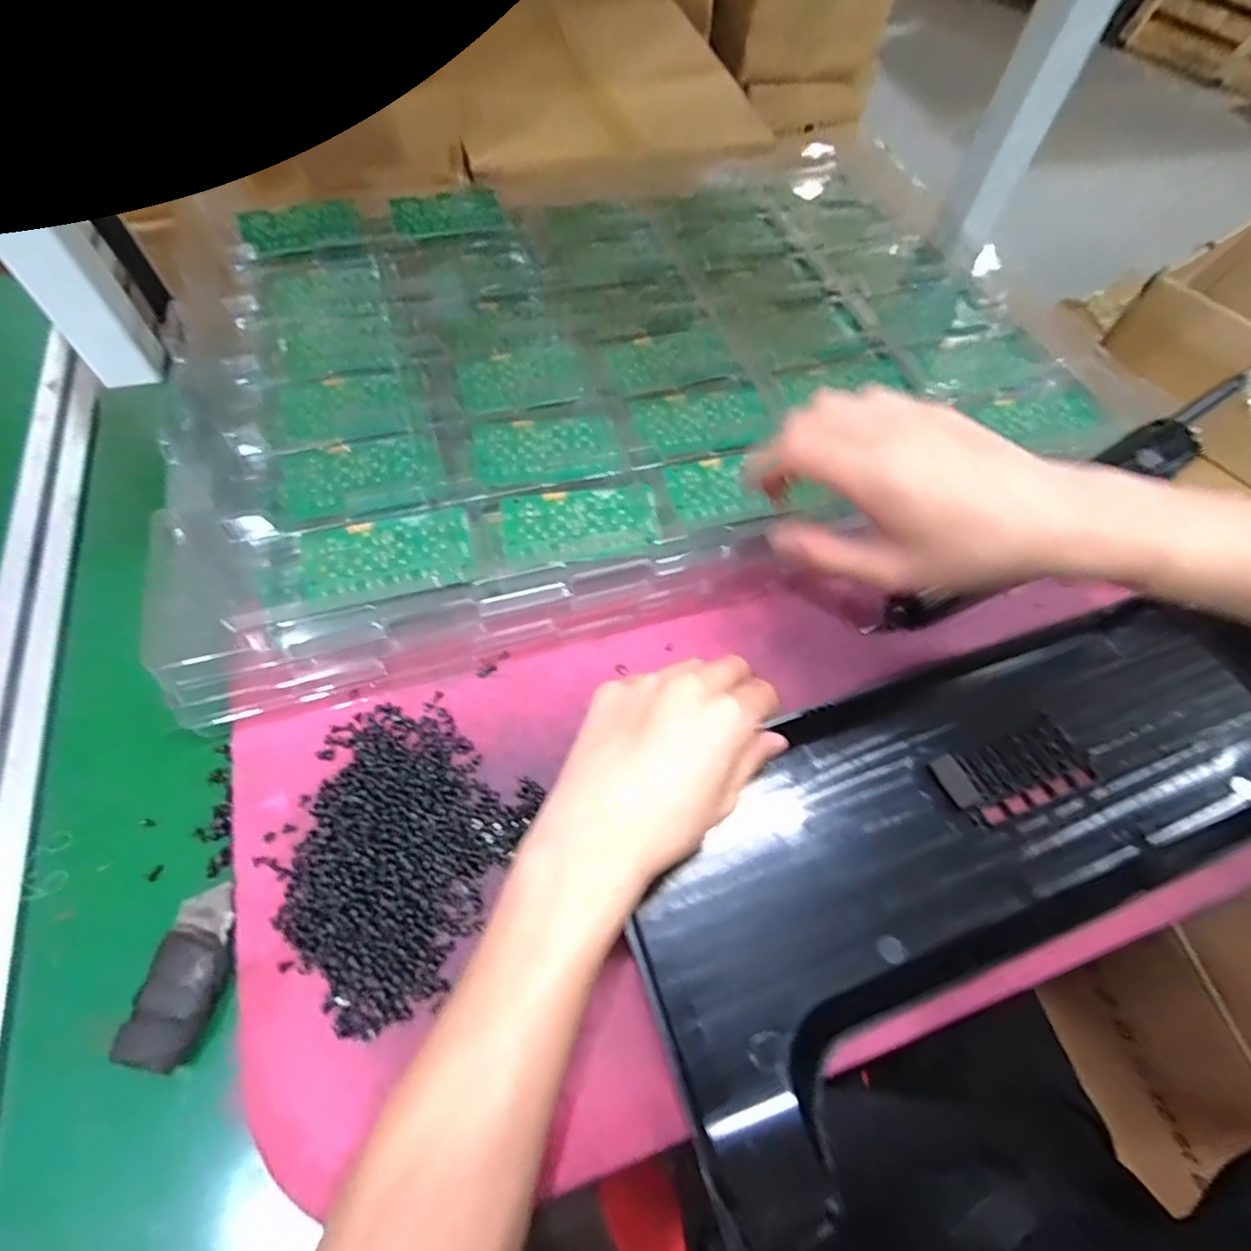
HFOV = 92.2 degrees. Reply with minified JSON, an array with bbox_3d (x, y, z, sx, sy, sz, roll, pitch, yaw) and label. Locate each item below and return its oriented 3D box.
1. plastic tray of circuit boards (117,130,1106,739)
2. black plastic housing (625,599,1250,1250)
[{"bbox_3d":[-0.015,-0.238,0.486,0.634,0.049,0.476,-18,64,-13],"label":"plastic tray of circuit boards"},{"bbox_3d":[0.235,0.092,0.324,0.482,0.050,0.185,-19,64,-14],"label":"black plastic housing"}]

